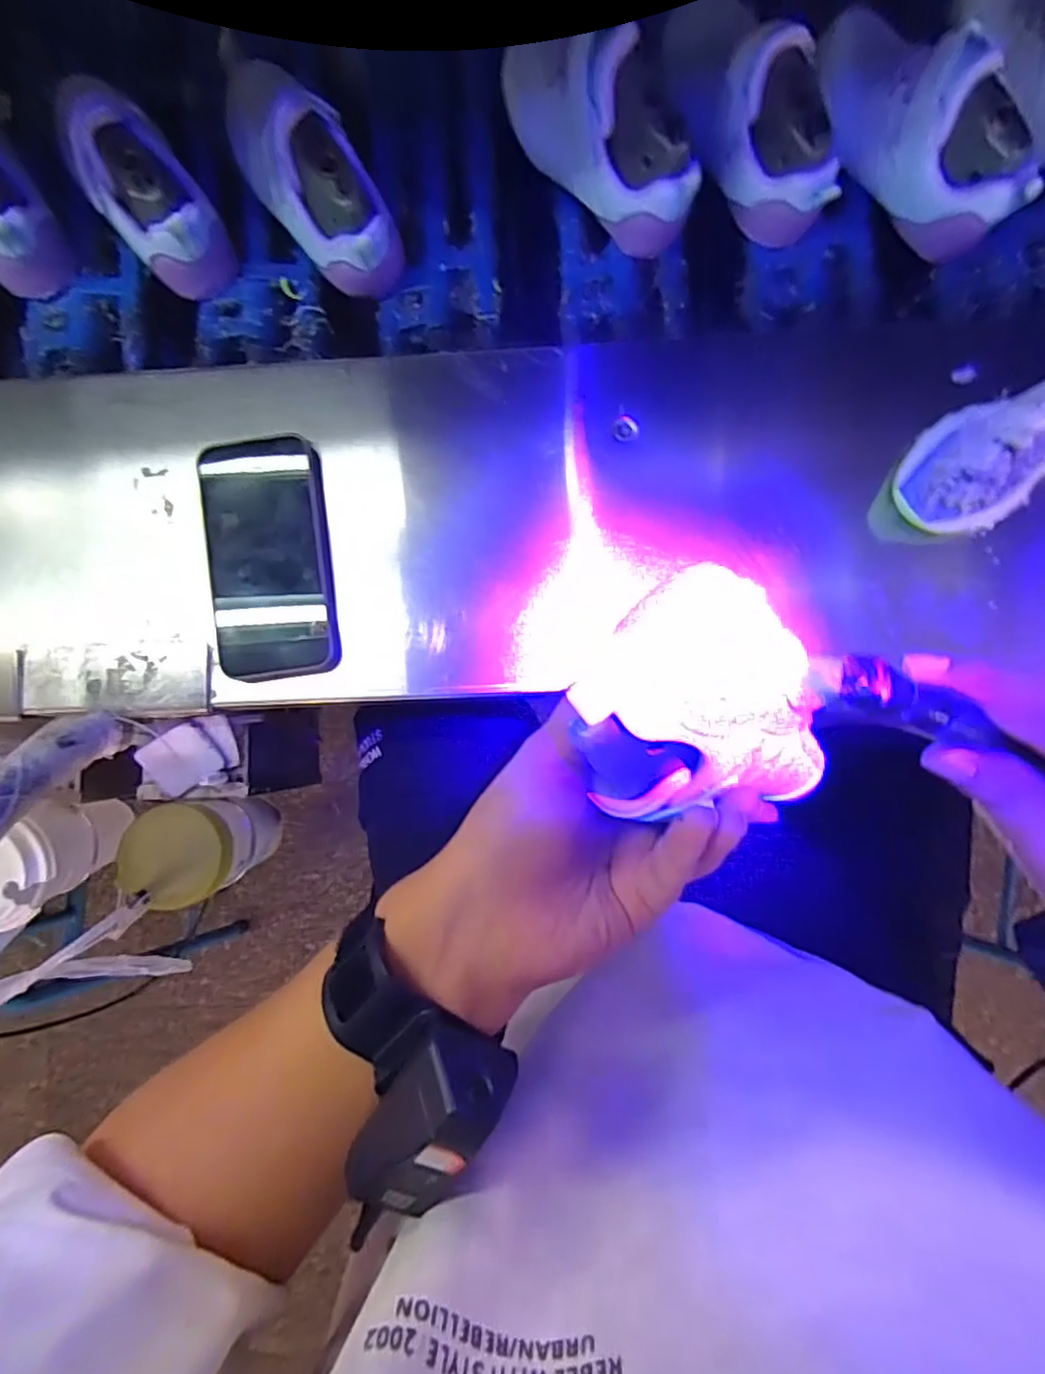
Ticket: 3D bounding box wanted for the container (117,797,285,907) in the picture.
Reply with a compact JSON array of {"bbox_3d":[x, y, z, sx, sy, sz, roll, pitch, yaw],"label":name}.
[{"bbox_3d":[-0.250,0.125,0.501,0.074,0.116,0.072,-13,93,4],"label":"container"}]

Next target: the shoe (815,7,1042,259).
[{"bbox_3d":[0.273,-0.390,0.426,0.065,0.080,0.181,-37,92,5],"label":"shoe"}]

